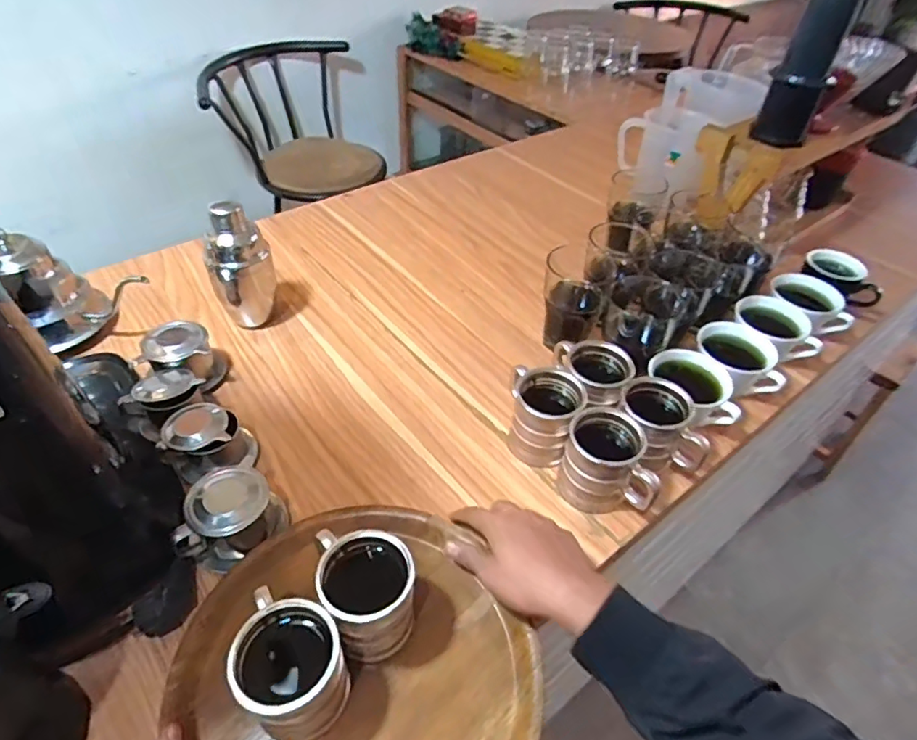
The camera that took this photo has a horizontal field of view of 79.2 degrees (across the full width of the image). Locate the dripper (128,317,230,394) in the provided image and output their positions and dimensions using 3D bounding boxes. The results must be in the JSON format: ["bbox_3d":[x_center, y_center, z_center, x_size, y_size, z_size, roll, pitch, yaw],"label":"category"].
[{"bbox_3d":[-0.334,-0.019,0.682,0.077,0.069,0.084,2,45,-2],"label":"dripper"}]

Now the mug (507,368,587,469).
[{"bbox_3d":[0.094,0.052,0.623,0.083,0.087,0.089,9,45,5],"label":"mug"}]

